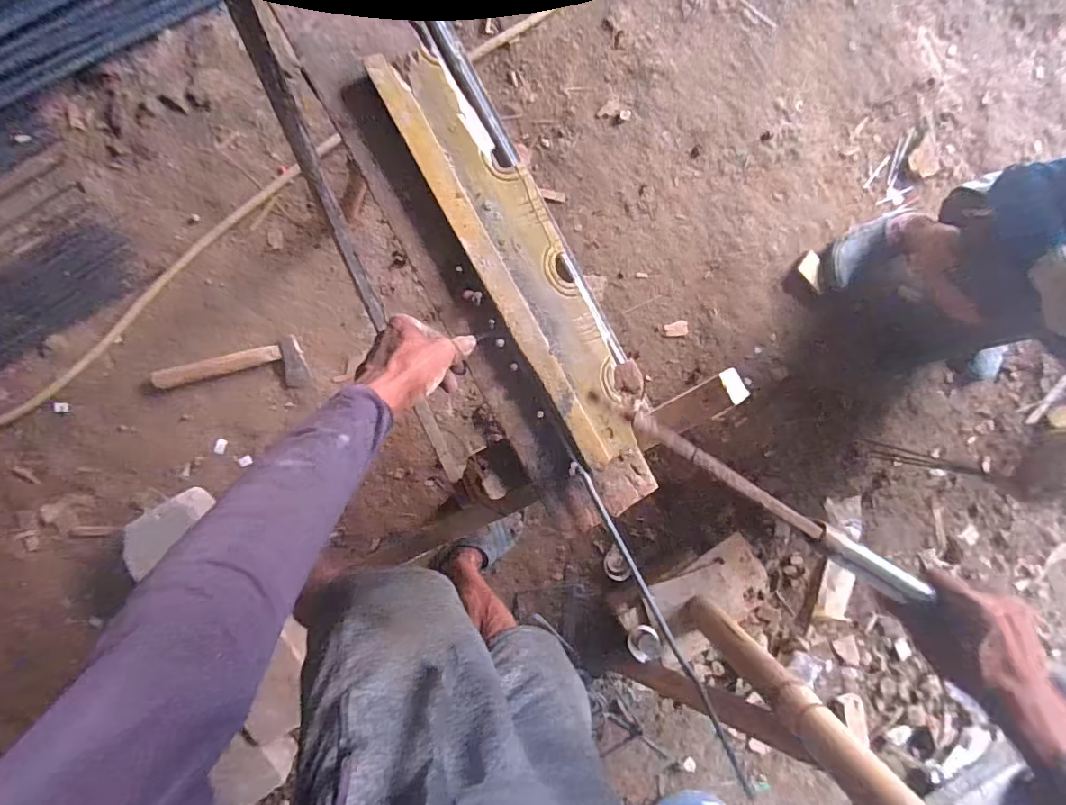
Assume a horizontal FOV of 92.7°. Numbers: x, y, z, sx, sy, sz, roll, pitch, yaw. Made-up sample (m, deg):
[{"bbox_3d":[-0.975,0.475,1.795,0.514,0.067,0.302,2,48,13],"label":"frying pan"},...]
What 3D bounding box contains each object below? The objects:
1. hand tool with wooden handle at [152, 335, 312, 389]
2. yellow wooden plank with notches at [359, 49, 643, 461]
[{"bbox_3d":[-0.768,-0.081,1.289,0.395,0.064,0.116,-5,90,9],"label":"hand tool with wooden handle"},{"bbox_3d":[-0.011,-0.149,0.531,0.086,0.024,0.460,-30,96,-4],"label":"yellow wooden plank with notches"}]

